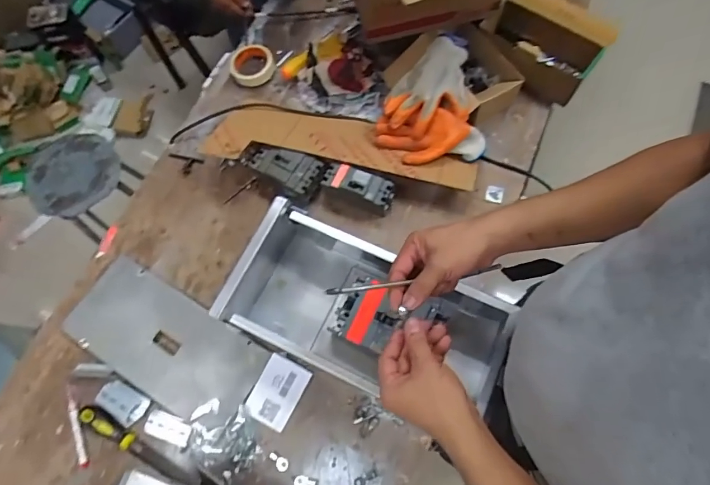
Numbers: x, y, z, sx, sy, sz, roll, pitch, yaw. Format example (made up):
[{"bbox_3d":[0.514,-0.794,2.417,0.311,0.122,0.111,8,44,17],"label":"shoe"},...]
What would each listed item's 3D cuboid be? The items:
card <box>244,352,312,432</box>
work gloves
[{"bbox_3d":[-0.130,0.250,0.710,0.077,0.004,0.107,28,80,9],"label":"card"},{"bbox_3d":[0.138,-0.289,0.833,0.203,0.055,0.283,-5,69,0],"label":"work gloves"}]

